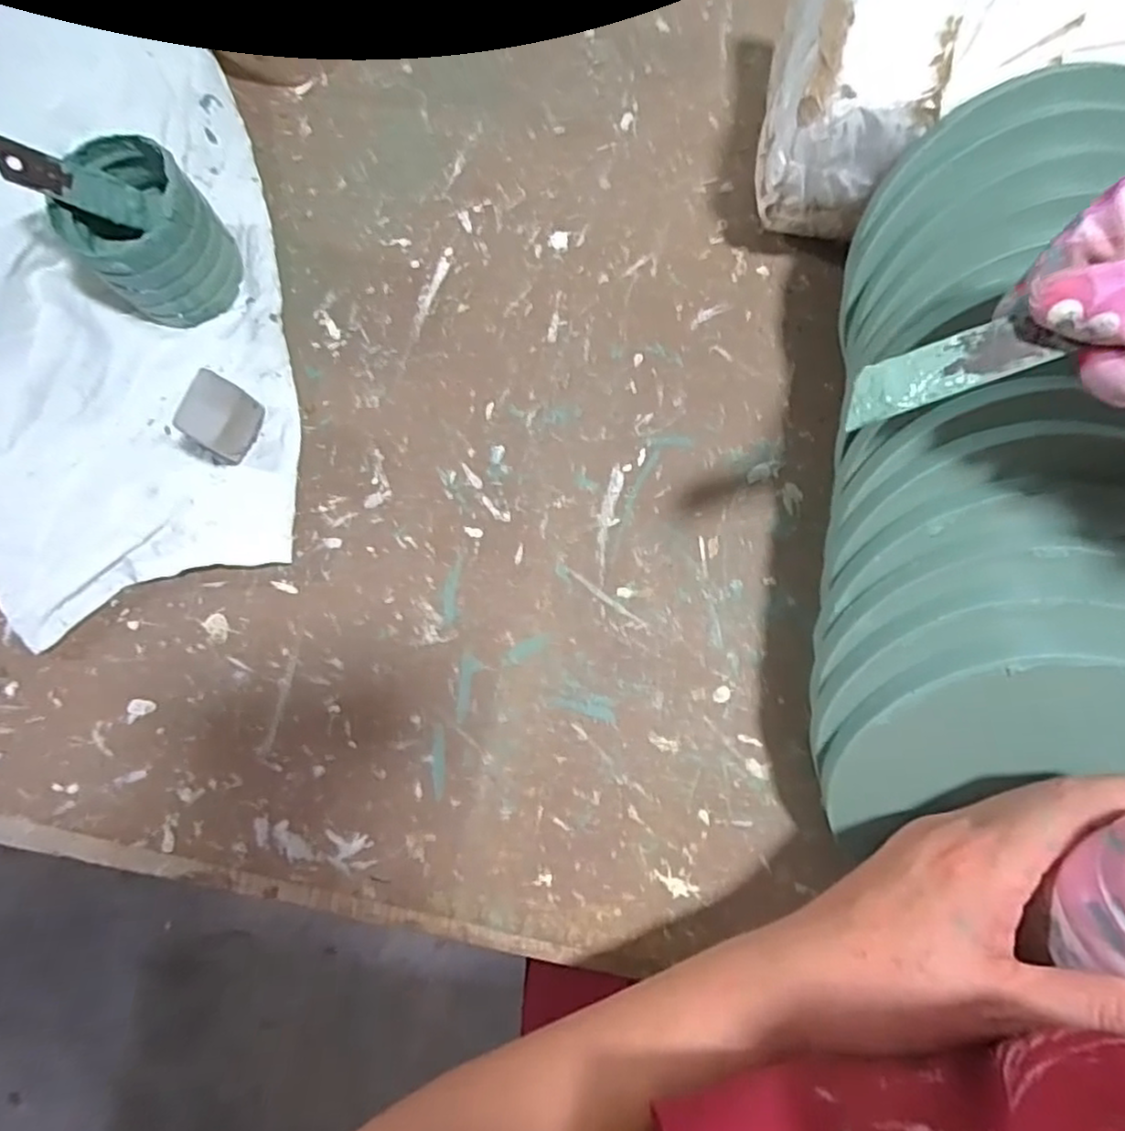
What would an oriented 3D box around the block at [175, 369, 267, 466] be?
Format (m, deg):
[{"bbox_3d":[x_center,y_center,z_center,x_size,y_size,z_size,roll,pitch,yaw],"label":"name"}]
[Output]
[{"bbox_3d":[-0.168,-0.072,0.338,0.021,0.038,0.032,26,82,4],"label":"block"}]

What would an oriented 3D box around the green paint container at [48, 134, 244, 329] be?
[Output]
[{"bbox_3d":[-0.206,-0.166,0.343,0.061,0.060,0.065,0,81,0],"label":"green paint container"}]

